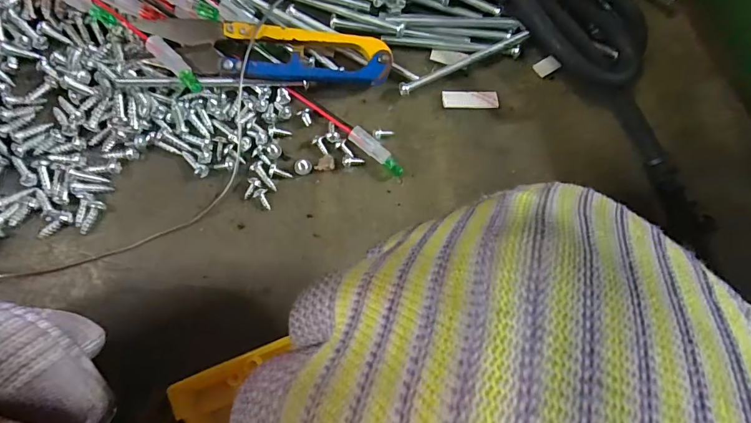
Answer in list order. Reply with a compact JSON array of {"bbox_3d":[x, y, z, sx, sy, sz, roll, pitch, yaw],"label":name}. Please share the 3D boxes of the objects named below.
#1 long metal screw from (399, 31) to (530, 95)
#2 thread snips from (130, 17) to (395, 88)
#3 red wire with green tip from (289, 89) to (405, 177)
[{"bbox_3d":[0.038,-0.064,0.178,0.061,0.007,0.005,-24,91,-7],"label":"long metal screw"},{"bbox_3d":[-0.041,-0.064,0.166,0.093,0.012,0.022,3,87,-7],"label":"thread snips"},{"bbox_3d":[-0.011,-0.035,0.171,0.058,0.006,0.007,38,84,-4],"label":"red wire with green tip"}]

